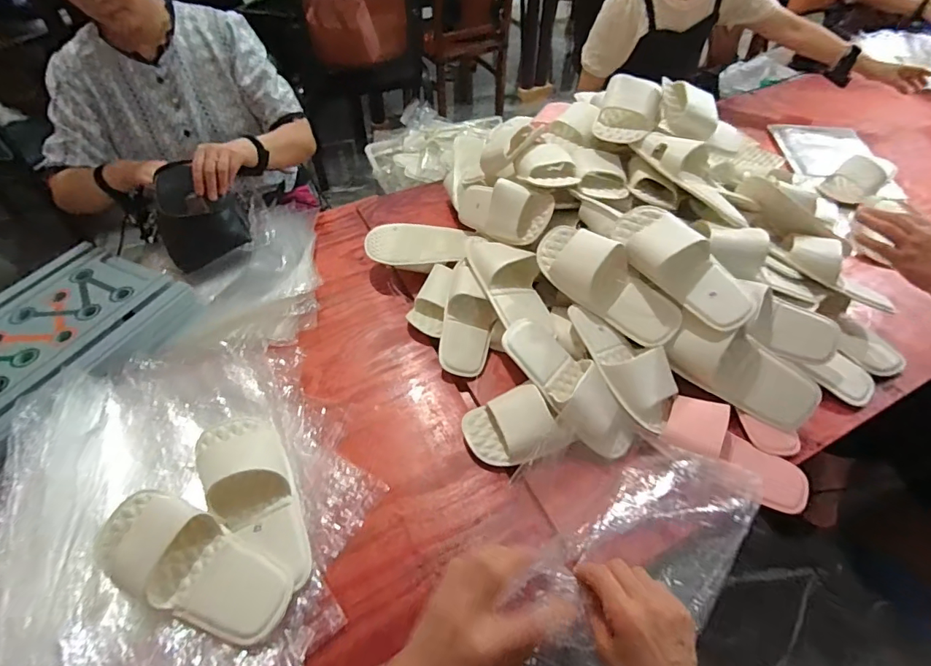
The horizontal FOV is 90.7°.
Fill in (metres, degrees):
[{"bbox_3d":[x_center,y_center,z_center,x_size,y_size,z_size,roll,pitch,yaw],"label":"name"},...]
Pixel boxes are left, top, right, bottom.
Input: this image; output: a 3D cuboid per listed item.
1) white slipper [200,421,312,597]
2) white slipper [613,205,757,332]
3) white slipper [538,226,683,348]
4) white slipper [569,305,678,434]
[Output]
[{"bbox_3d":[-0.273,0.207,0.592,0.103,0.053,0.257,-26,54,-20],"label":"white slipper"},{"bbox_3d":[0.320,-0.100,0.691,0.096,0.070,0.236,-39,70,1],"label":"white slipper"},{"bbox_3d":[0.222,-0.079,0.723,0.250,0.068,0.104,41,98,8],"label":"white slipper"},{"bbox_3d":[0.227,0.045,0.689,0.101,0.065,0.210,-30,55,-23],"label":"white slipper"}]

